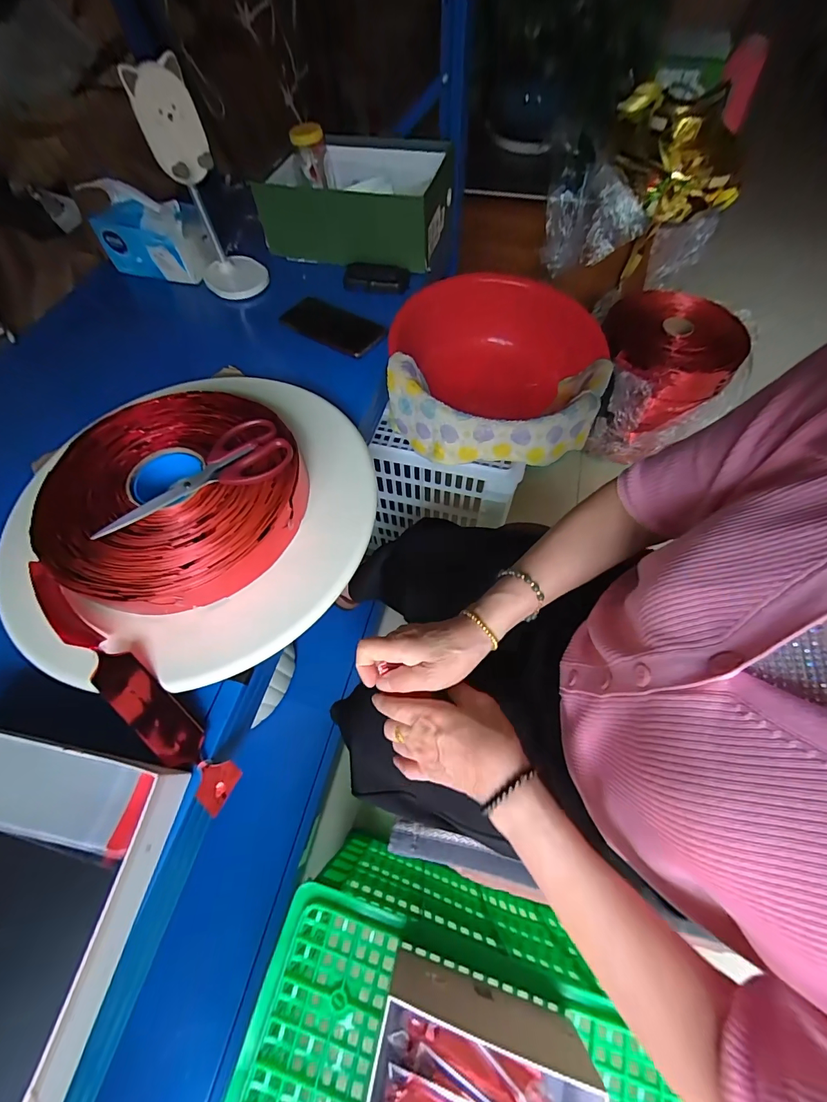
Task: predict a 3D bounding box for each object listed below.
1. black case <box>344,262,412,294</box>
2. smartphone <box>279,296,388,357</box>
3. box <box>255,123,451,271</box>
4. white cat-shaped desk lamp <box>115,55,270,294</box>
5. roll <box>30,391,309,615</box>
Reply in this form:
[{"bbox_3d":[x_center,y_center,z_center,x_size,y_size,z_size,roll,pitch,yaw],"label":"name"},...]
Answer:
[{"bbox_3d":[-0.063,-0.461,0.668,0.108,0.022,0.035,4,63,4],"label":"black case"},{"bbox_3d":[-0.123,-0.358,0.630,0.176,0.014,0.080,34,68,17],"label":"smartphone"},{"bbox_3d":[-0.101,-0.645,0.723,0.326,0.118,0.235,14,64,9],"label":"box"},{"bbox_3d":[-0.315,-0.538,0.602,0.100,0.247,0.106,-25,65,-11],"label":"white cat-shaped desk lamp"},{"bbox_3d":[-0.255,-0.066,0.434,0.257,0.055,0.257,-1,62,1],"label":"roll"}]

